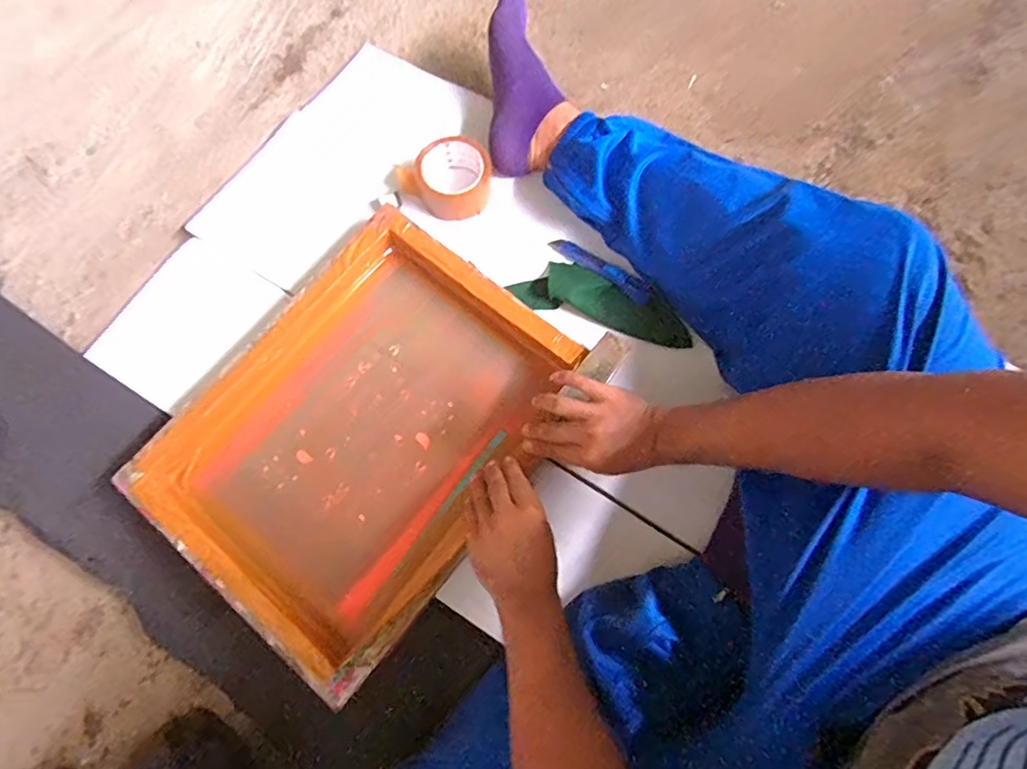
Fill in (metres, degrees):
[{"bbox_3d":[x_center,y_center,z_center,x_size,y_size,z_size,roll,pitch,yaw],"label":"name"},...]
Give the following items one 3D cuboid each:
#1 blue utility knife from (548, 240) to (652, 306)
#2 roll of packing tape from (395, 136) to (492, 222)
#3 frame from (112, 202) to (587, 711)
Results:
[{"bbox_3d":[0.113,-0.151,0.699,0.148,0.022,0.023,39,79,10],"label":"blue utility knife"},{"bbox_3d":[-0.087,-0.277,0.716,0.110,0.047,0.096,31,78,9],"label":"roll of packing tape"},{"bbox_3d":[-0.170,0.050,0.637,0.352,0.046,0.447,38,79,10],"label":"frame"}]

